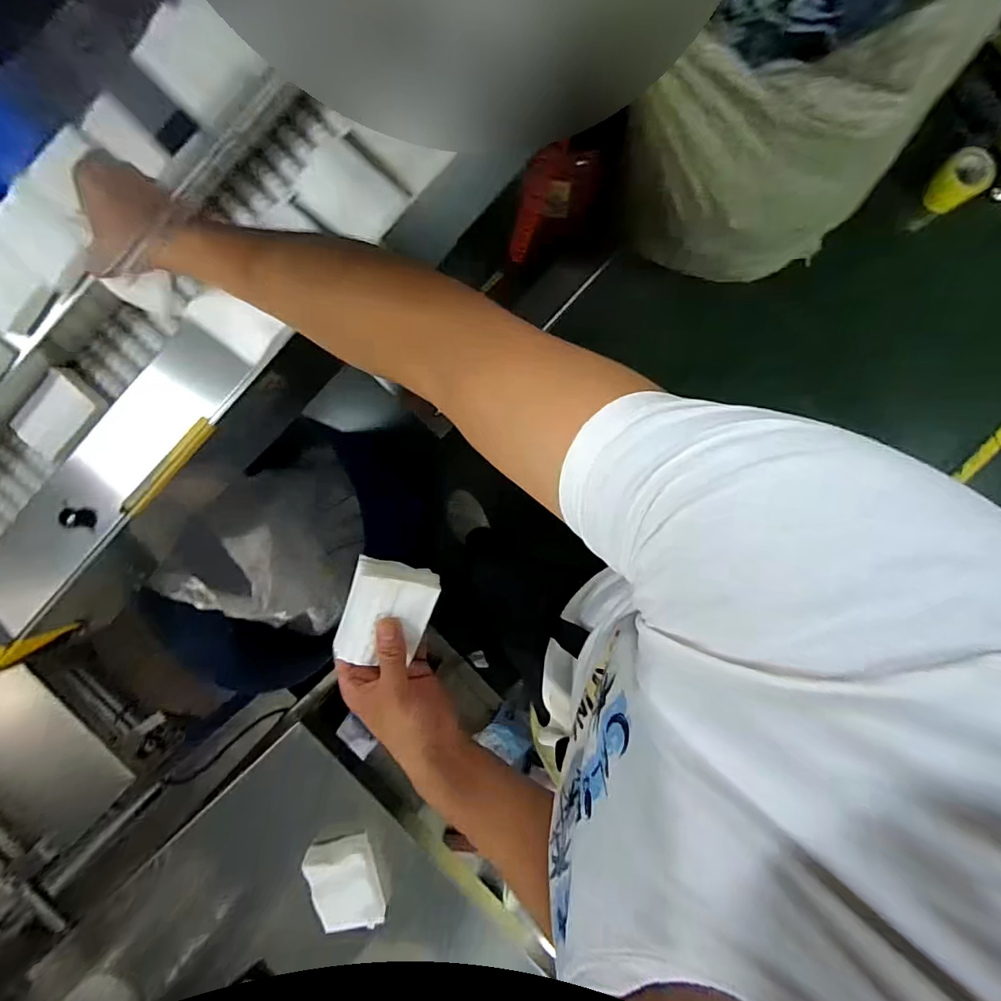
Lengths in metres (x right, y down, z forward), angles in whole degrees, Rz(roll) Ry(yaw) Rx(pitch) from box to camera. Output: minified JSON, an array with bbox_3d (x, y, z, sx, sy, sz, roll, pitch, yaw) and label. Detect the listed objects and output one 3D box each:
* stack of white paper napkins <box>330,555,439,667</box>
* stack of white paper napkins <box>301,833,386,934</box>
[{"bbox_3d":[-0.103,0.104,0.415,0.074,0.036,0.099,19,94,1],"label":"stack of white paper napkins"},{"bbox_3d":[-0.186,0.461,0.574,0.074,0.012,0.098,-18,75,-10],"label":"stack of white paper napkins"}]

